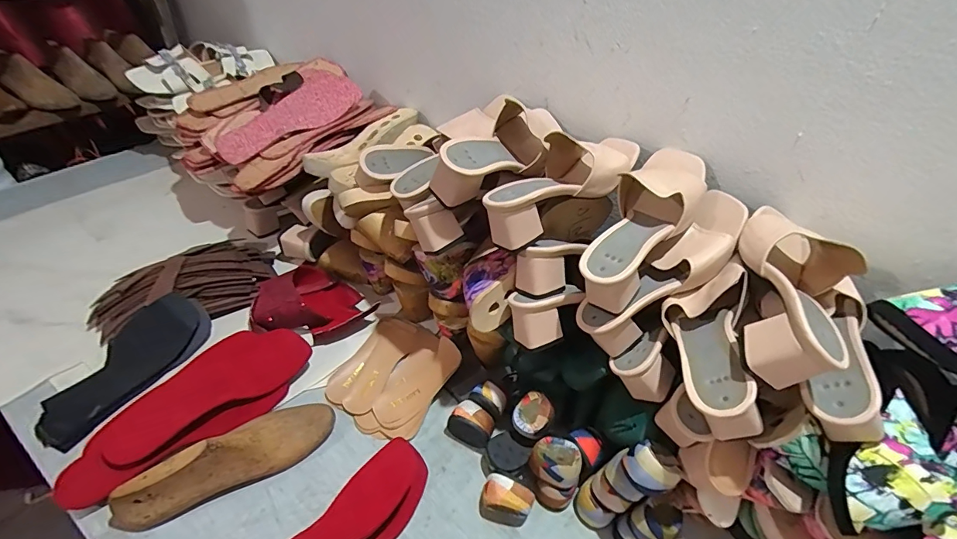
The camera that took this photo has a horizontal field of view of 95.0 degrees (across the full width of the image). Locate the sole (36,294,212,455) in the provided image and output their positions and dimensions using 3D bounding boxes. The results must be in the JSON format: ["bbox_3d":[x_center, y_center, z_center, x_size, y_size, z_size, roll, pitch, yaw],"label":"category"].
[{"bbox_3d":[-0.487,0.130,0.607,0.099,0.044,0.228,23,47,15],"label":"sole"}]

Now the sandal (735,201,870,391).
[{"bbox_3d":[0.312,0.021,0.436,0.107,0.080,0.215,24,46,15],"label":"sandal"}]

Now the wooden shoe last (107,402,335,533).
[{"bbox_3d":[-0.292,0.224,0.520,0.237,0.081,0.073,-31,56,-32],"label":"wooden shoe last"}]

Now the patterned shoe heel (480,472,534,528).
[{"bbox_3d":[0.034,0.286,0.541,0.064,0.049,0.041,20,46,12],"label":"patterned shoe heel"}]

